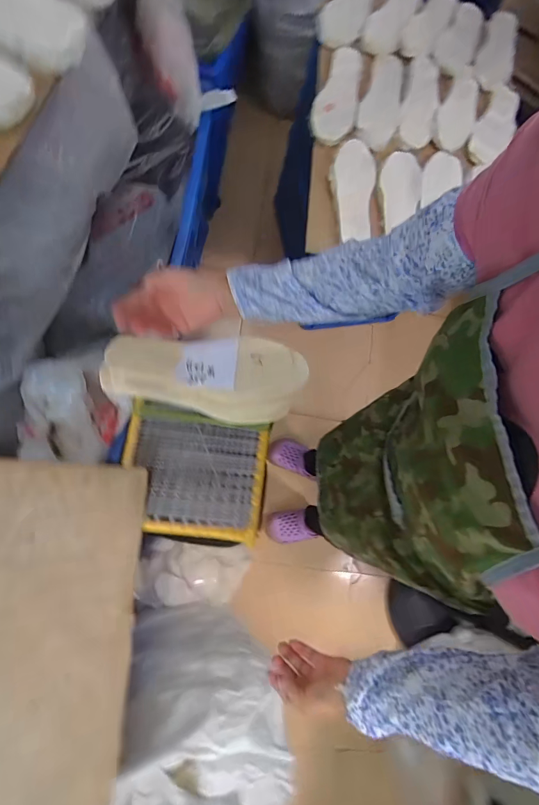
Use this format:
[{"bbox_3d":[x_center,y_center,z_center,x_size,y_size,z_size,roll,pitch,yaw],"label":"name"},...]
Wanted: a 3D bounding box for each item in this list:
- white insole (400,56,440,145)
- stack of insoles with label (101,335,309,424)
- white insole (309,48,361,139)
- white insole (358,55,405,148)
[{"bbox_3d":[0.362,-0.727,0.888,0.081,0.012,0.262,13,77,-4],"label":"white insole"},{"bbox_3d":[-0.102,-0.039,0.599,0.304,0.111,0.102,4,68,-12],"label":"stack of insoles with label"},{"bbox_3d":[0.163,-0.704,0.851,0.096,0.011,0.256,23,77,-15],"label":"white insole"},{"bbox_3d":[0.266,-0.711,0.869,0.093,0.024,0.274,21,72,-12],"label":"white insole"}]

